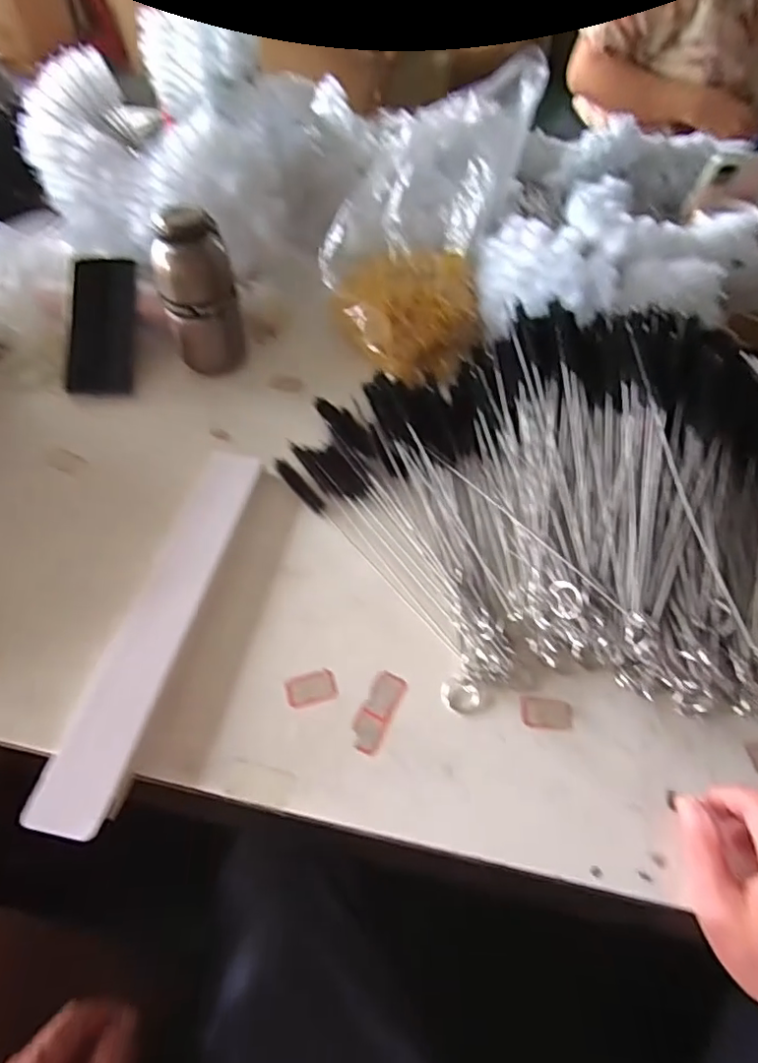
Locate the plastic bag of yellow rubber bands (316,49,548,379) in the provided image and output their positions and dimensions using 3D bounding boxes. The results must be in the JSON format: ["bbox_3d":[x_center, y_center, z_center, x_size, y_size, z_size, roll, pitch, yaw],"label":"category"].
[{"bbox_3d":[0.041,-0.330,0.629,0.193,0.220,0.227,14,53,11],"label":"plastic bag of yellow rubber bands"}]

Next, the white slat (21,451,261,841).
[{"bbox_3d":[-0.173,0.062,0.470,0.058,0.017,0.336,8,52,6],"label":"white slat"}]

